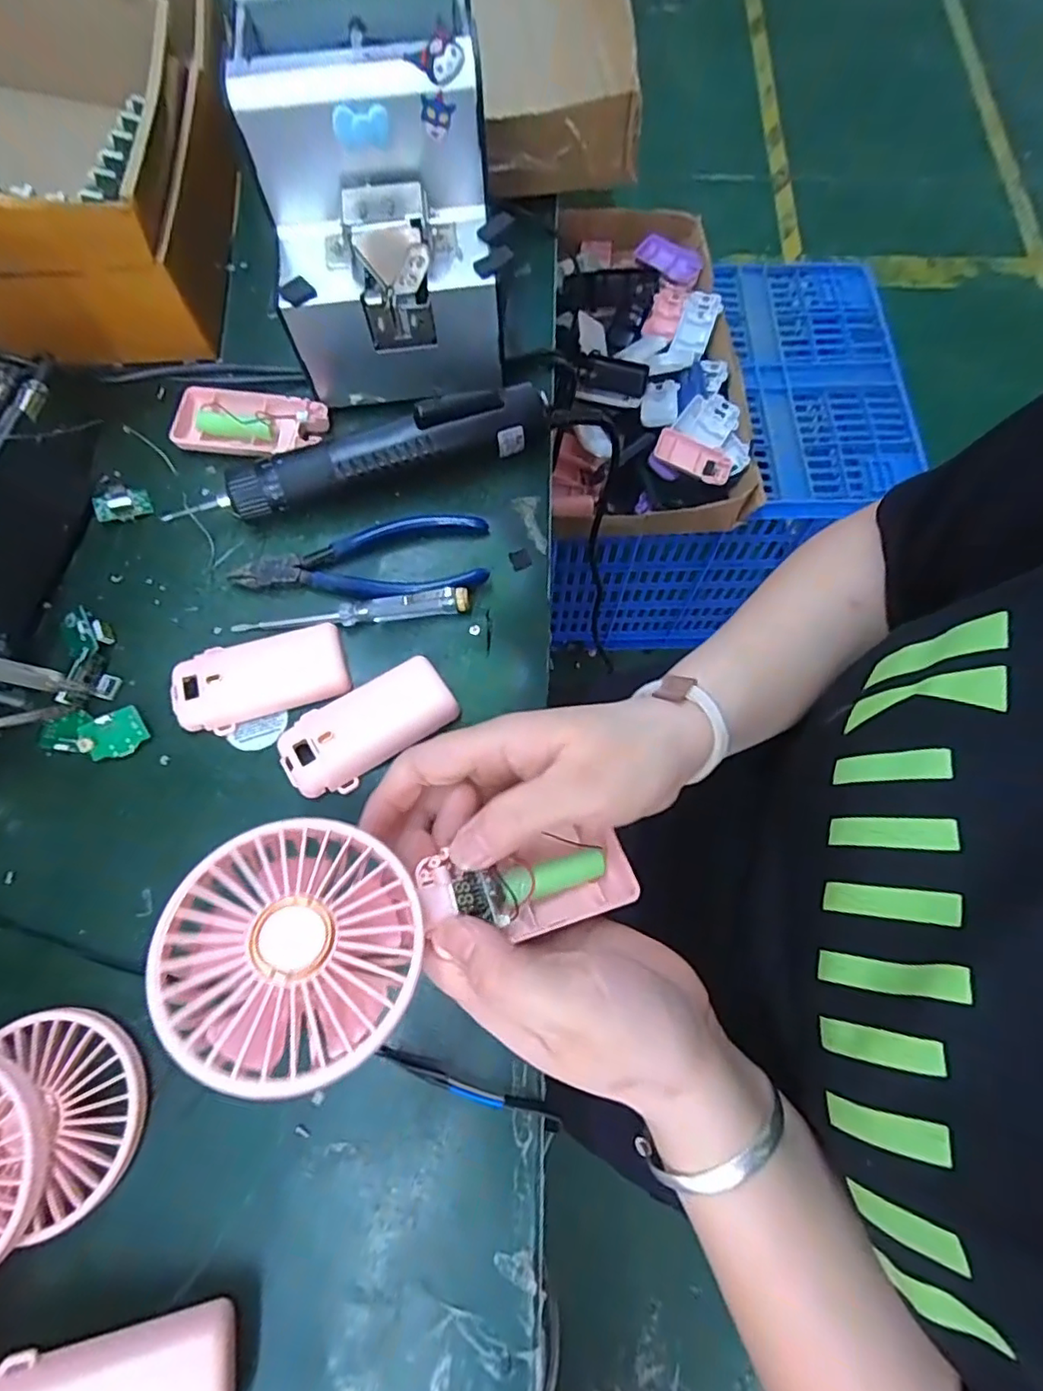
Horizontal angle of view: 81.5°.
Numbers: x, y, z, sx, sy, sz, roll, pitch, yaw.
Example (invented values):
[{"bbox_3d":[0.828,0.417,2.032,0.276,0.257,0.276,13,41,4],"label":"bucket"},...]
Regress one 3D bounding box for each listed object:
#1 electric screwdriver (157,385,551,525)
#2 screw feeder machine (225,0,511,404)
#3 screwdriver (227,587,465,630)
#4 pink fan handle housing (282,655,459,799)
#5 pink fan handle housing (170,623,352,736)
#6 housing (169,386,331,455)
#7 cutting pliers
[{"bbox_3d":[-0.092,-0.147,0.375,0.223,0.037,0.034,-18,72,-6],"label":"electric screwdriver"},{"bbox_3d":[-0.085,-0.300,0.366,0.128,0.148,0.172,-10,72,-4],"label":"screw feeder machine"},{"bbox_3d":[-0.099,-0.051,0.353,0.135,0.017,0.016,-3,71,-2],"label":"screwdriver"},{"bbox_3d":[-0.083,0.016,0.329,0.093,0.017,0.046,-33,74,-11],"label":"pink fan handle housing"},{"bbox_3d":[-0.147,-0.011,0.339,0.093,0.014,0.045,-18,72,-6],"label":"pink fan handle housing"},{"bbox_3d":[-0.178,-0.180,0.394,0.096,0.012,0.045,4,71,1],"label":"housing"},{"bbox_3d":[-0.097,-0.081,0.367,0.151,0.012,0.055,-7,71,-3],"label":"cutting pliers"}]

